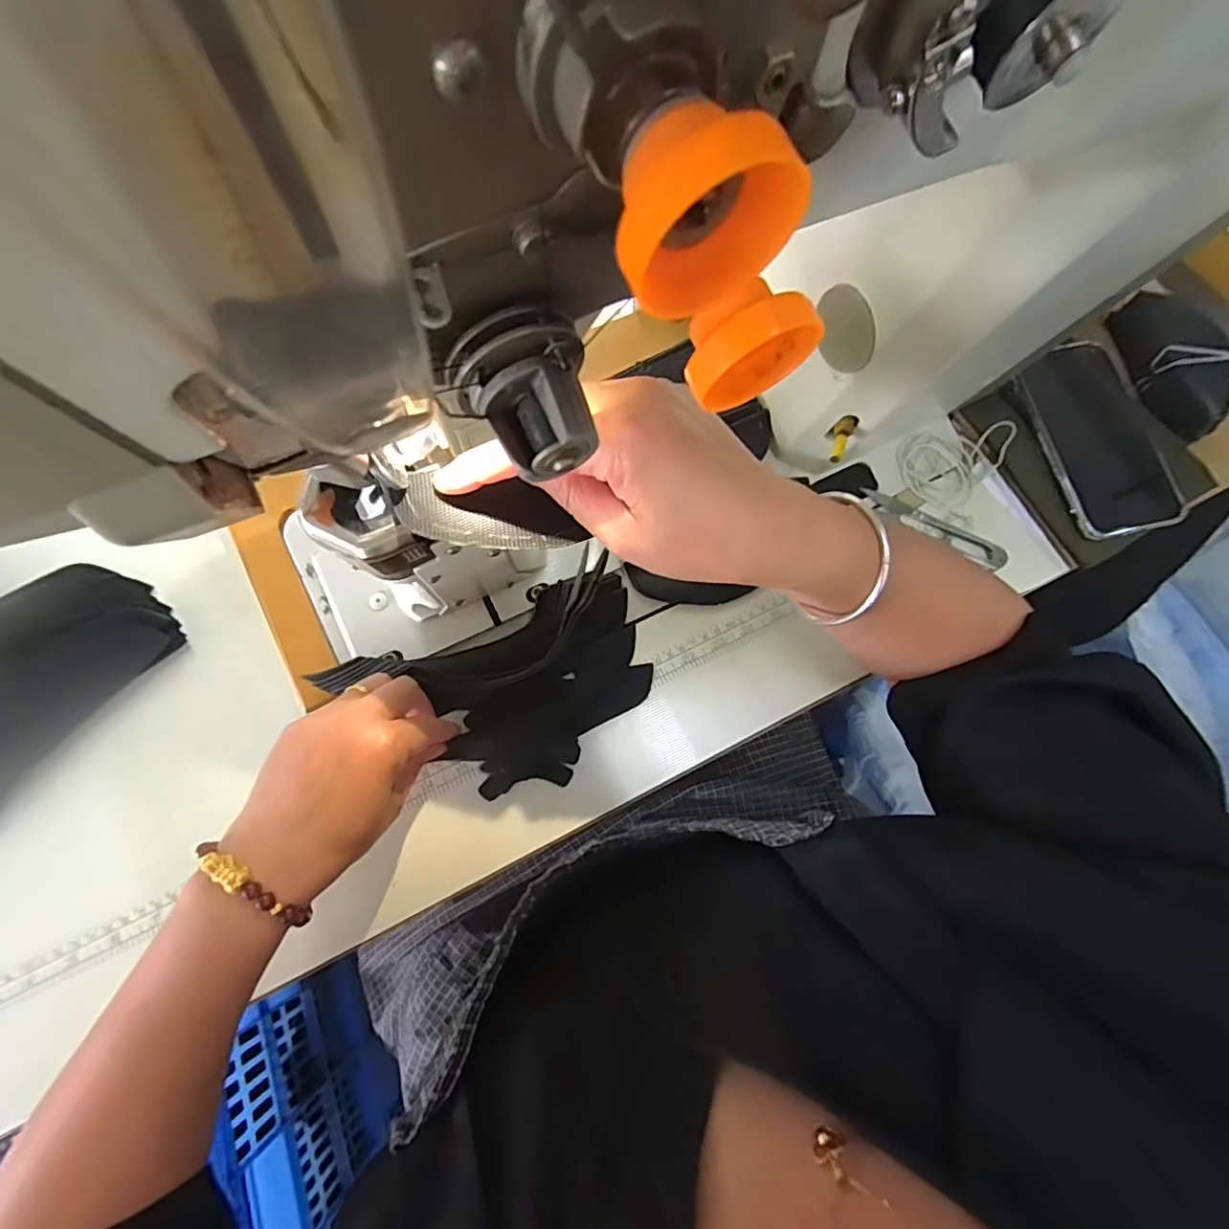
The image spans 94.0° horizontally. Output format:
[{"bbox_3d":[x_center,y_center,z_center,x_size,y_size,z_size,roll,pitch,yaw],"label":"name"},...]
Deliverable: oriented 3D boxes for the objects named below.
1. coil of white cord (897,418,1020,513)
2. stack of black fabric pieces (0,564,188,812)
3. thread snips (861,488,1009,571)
[{"bbox_3d":[0.267,-0.127,0.453,0.067,0.023,0.082,38,76,9],"label":"coil of white cord"},{"bbox_3d":[-0.414,0.049,0.380,0.126,0.024,0.206,42,78,-8],"label":"stack of black fabric pieces"},{"bbox_3d":[0.249,-0.070,0.446,0.114,0.011,0.023,33,75,8],"label":"thread snips"}]

